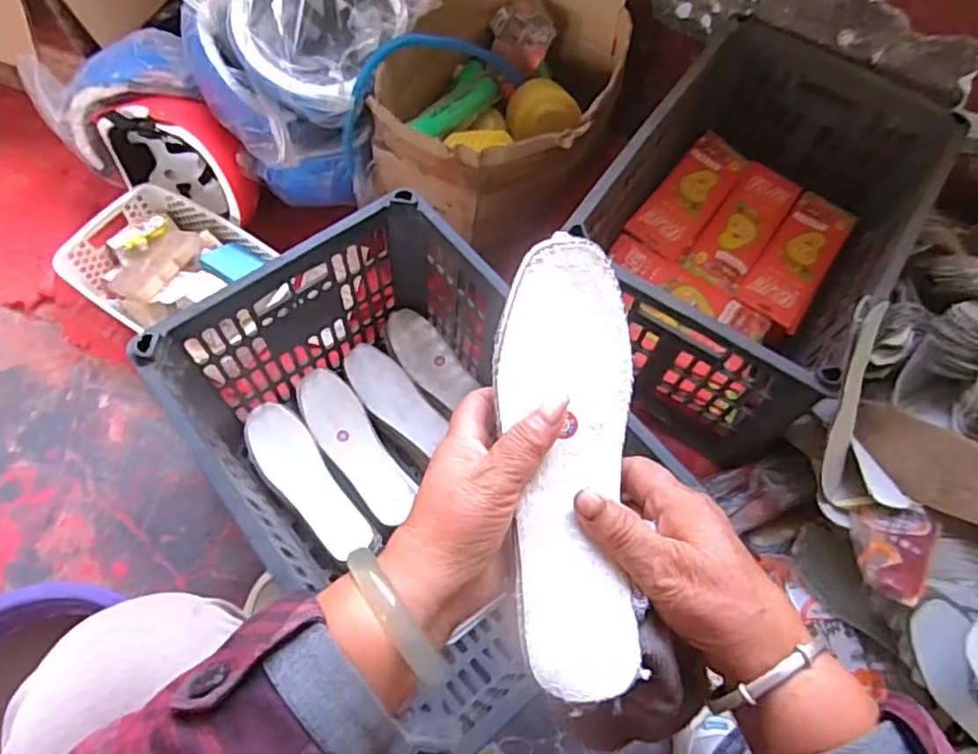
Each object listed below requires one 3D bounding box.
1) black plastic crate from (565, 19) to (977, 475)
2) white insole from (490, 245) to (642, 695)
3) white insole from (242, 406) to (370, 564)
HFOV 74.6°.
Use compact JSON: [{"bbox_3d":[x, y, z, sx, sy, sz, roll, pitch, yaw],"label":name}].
[{"bbox_3d":[0.359,-0.208,0.895,0.336,0.247,0.532,33,67,12],"label":"black plastic crate"},{"bbox_3d":[0.040,0.038,0.338,0.069,0.012,0.232,0,75,6],"label":"white insole"},{"bbox_3d":[-0.228,0.126,0.806,0.068,0.011,0.224,-40,75,-15],"label":"white insole"}]

